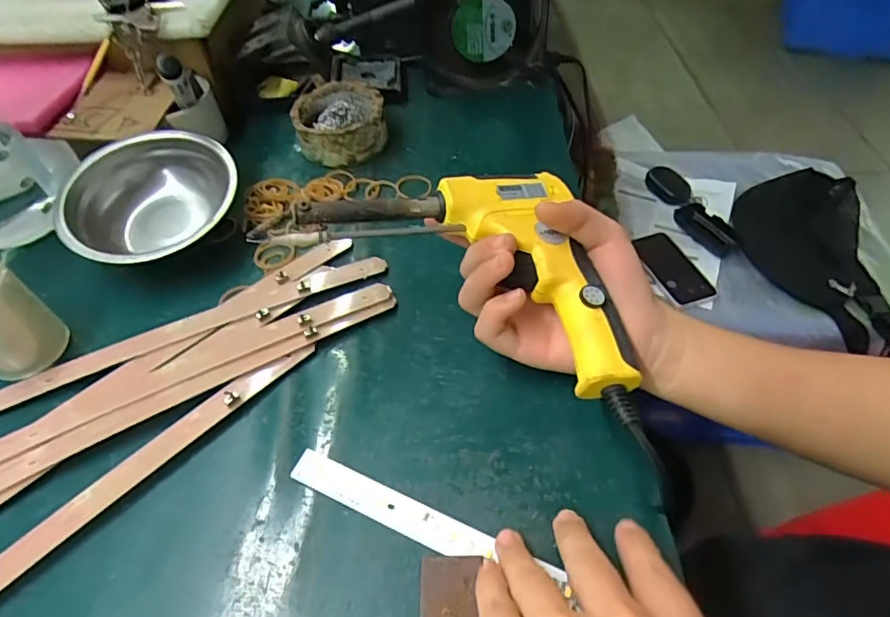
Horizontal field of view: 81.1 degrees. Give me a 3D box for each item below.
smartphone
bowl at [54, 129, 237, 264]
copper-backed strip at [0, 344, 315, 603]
[{"bbox_3d":[0.355,-0.069,0.821,0.083,0.014,0.156,-12,51,-5],"label":"smartphone"},{"bbox_3d":[-0.223,-0.081,0.405,0.125,0.051,0.125,-2,51,3],"label":"bowl"},{"bbox_3d":[-0.188,0.105,0.279,0.020,0.009,0.274,35,61,28],"label":"copper-backed strip"}]

